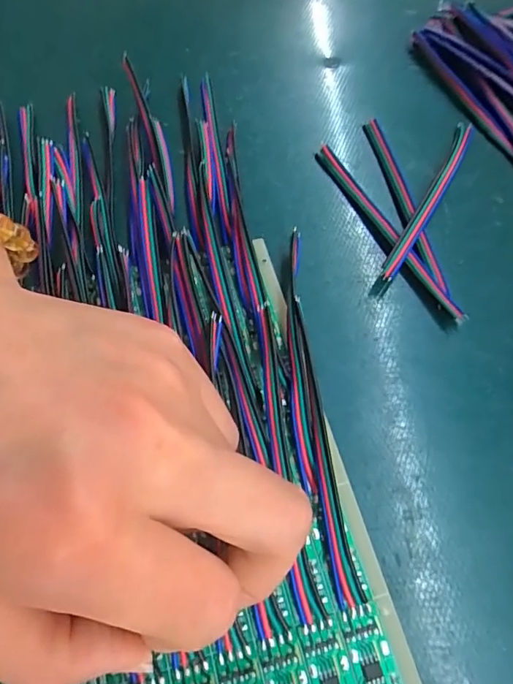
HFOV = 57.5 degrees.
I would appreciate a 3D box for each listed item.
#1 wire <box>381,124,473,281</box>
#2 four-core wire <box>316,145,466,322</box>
[{"bbox_3d":[0.072,-0.060,0.192,0.008,0.005,0.090,28,68,11],"label":"wire"},{"bbox_3d":[0.052,-0.045,0.186,0.008,0.004,0.092,-26,69,-12],"label":"four-core wire"}]

